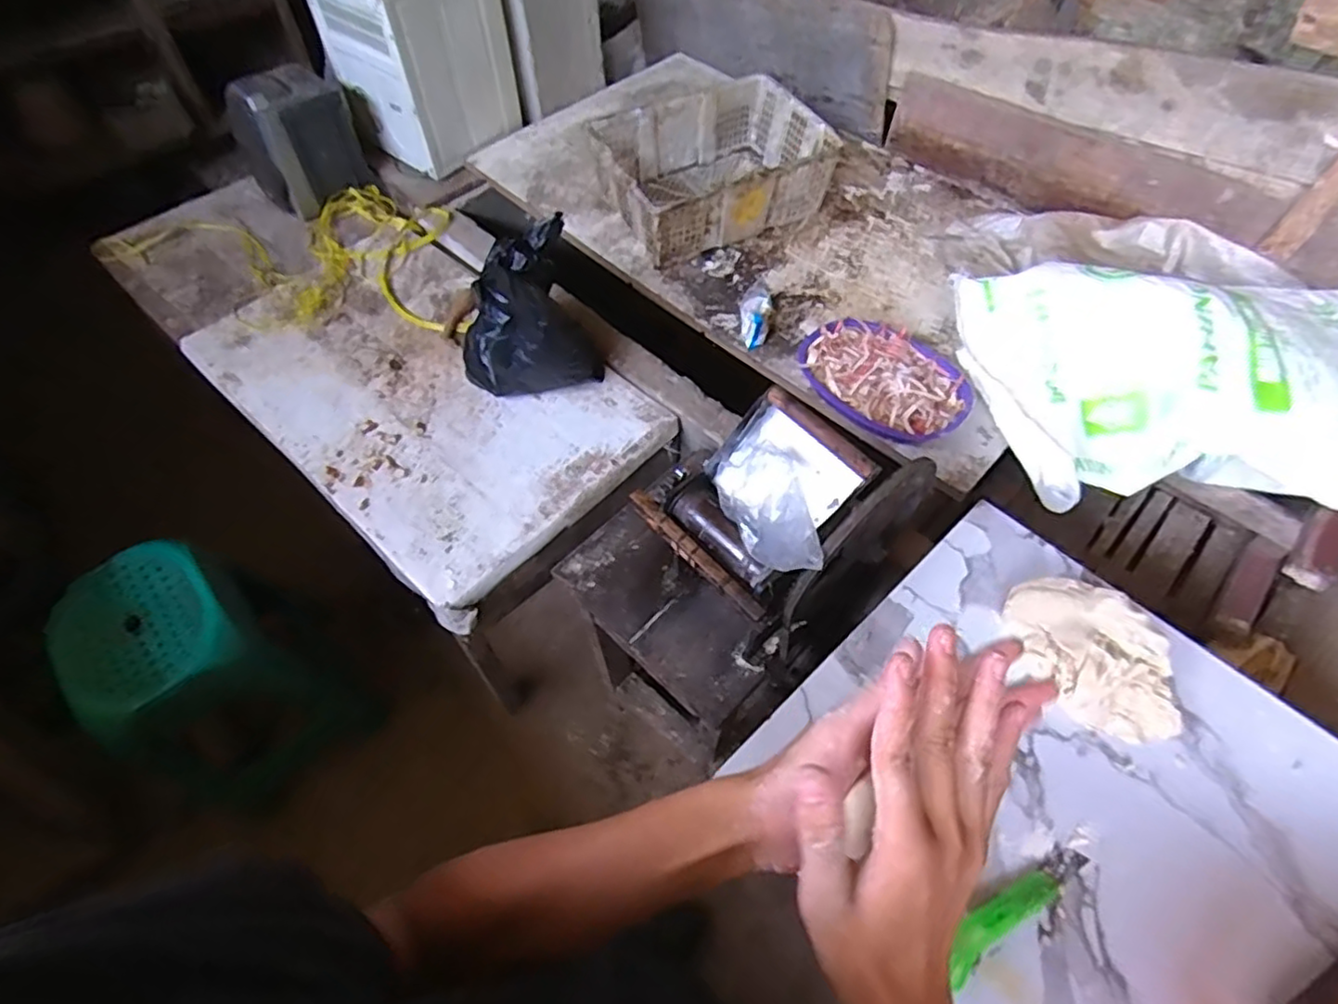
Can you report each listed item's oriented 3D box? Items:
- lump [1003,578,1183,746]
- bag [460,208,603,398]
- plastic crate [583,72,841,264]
[{"bbox_3d":[0.458,0.166,0.708,0.195,0.059,0.133,38,65,21],"label":"lump"},{"bbox_3d":[-0.259,-0.331,1.173,0.239,0.277,0.196,-23,61,-13],"label":"bag"},{"bbox_3d":[0.097,-0.754,1.486,0.504,0.154,0.350,-27,62,-16],"label":"plastic crate"}]

